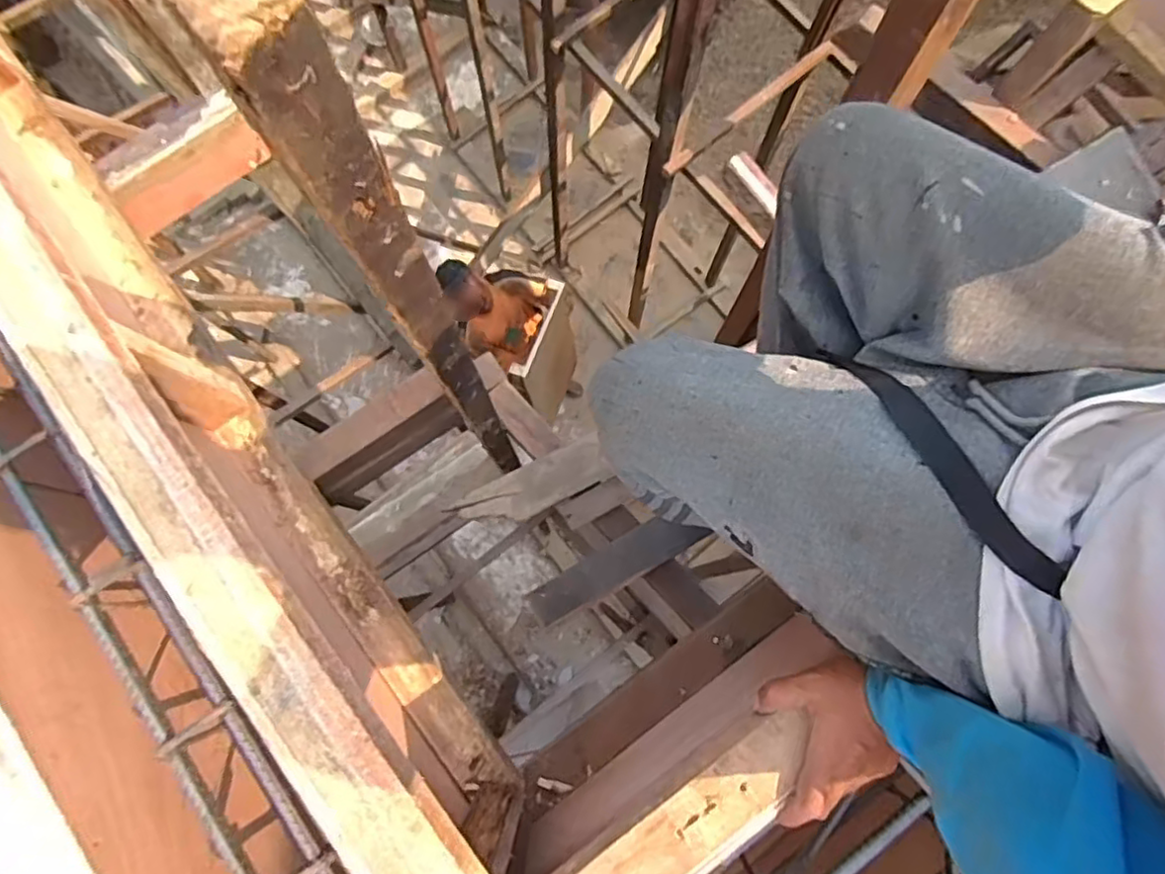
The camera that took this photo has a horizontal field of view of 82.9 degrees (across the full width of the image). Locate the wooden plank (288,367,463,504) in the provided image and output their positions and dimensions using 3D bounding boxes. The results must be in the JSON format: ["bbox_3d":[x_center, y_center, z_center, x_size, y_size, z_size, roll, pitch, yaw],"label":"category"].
[{"bbox_3d":[-0.284,-0.003,0.939,0.212,0.105,0.069,-36,82,-7],"label":"wooden plank"}]

